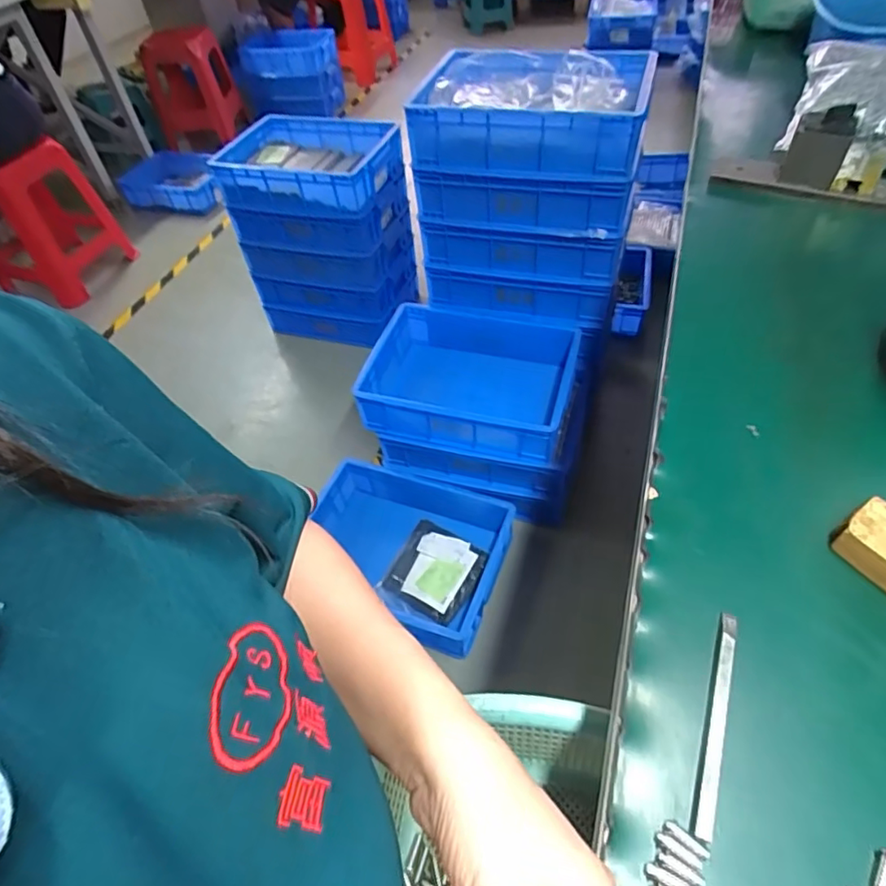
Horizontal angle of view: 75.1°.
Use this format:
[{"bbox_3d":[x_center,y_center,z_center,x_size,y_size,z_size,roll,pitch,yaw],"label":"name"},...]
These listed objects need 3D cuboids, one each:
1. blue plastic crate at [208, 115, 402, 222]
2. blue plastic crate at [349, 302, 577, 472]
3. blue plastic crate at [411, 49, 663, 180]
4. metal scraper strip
[{"bbox_3d":[-0.345,-0.714,1.482,0.440,0.112,0.298,10,51,15],"label":"blue plastic crate"},{"bbox_3d":[0.054,-0.132,1.210,0.406,0.123,0.301,9,51,15],"label":"blue plastic crate"},{"bbox_3d":[0.159,-0.615,1.057,0.398,0.137,0.310,10,51,15],"label":"blue plastic crate"},{"bbox_3d":[0.148,0.146,0.311,0.010,0.008,0.121,16,53,18],"label":"metal scraper strip"}]

